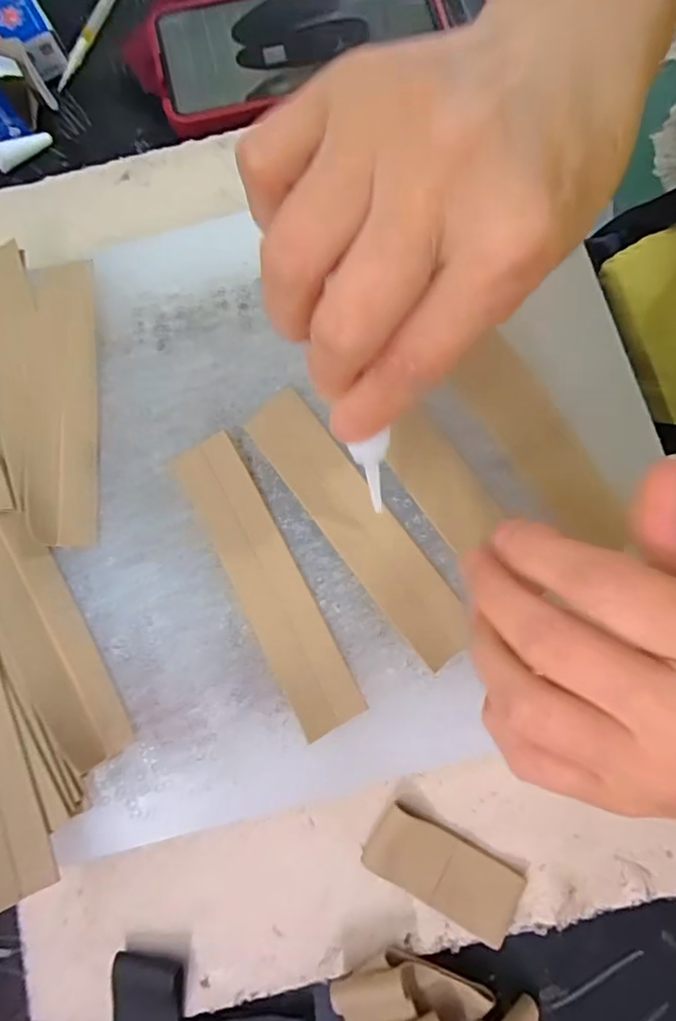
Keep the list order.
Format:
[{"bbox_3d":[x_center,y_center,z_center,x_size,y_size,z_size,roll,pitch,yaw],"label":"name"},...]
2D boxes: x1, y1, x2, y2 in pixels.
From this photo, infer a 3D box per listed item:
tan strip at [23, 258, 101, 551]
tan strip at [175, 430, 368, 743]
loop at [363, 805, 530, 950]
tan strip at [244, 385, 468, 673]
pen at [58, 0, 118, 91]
[{"bbox_3d":[-0.122,-0.049,0.234,0.029,0.006,0.128,-5,79,0],"label":"tan strip"},{"bbox_3d":[-0.029,0.027,0.218,0.027,0.005,0.125,-28,80,-4],"label":"tan strip"},{"bbox_3d":[0.042,0.144,0.214,0.059,0.007,0.027,28,81,6],"label":"loop"},{"bbox_3d":[0.008,0.004,0.220,0.027,0.005,0.129,-37,81,-5],"label":"tan strip"},{"bbox_3d":[-0.142,-0.307,0.322,0.011,0.005,0.116,20,81,5],"label":"pen"}]

